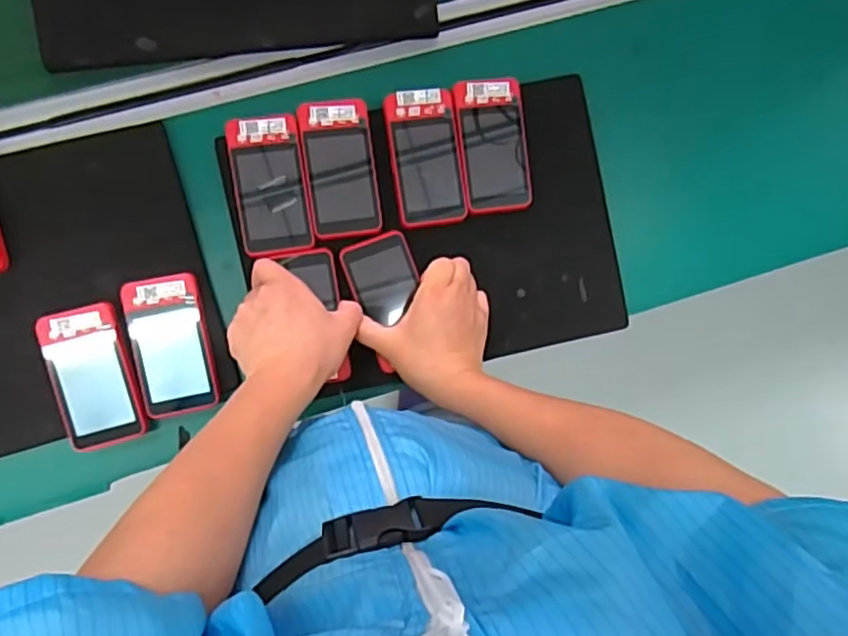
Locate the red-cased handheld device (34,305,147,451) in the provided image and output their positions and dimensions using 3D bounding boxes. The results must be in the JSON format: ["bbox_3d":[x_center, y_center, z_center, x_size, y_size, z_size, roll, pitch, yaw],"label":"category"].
[{"bbox_3d":[-0.287,0.050,0.565,0.064,0.023,0.121,-14,92,-6],"label":"red-cased handheld device"}]

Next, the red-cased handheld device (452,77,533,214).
[{"bbox_3d":[0.064,-0.159,0.598,0.063,0.008,0.120,-8,92,-6],"label":"red-cased handheld device"}]

